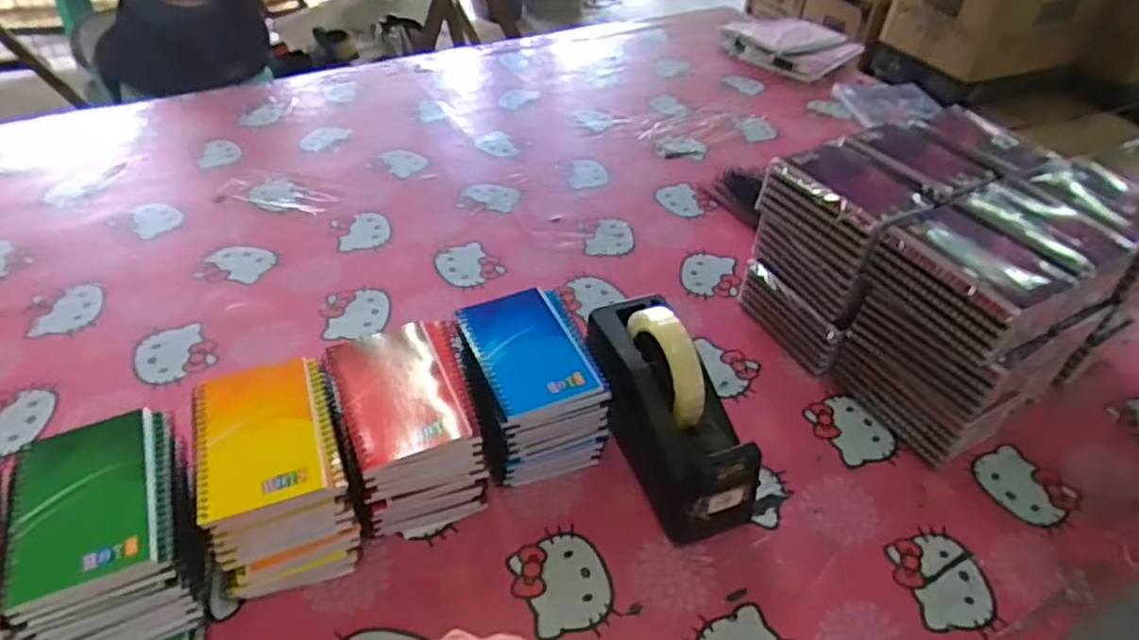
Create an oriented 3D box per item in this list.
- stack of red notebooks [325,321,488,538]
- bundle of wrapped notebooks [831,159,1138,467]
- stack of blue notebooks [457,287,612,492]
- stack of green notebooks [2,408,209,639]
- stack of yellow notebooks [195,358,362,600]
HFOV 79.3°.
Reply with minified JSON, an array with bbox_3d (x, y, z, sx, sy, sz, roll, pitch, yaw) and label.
[{"bbox_3d":[-0.133,0.089,0.575,0.100,0.107,0.132,-12,46,-17],"label":"stack of red notebooks"},{"bbox_3d":[0.414,-0.025,0.660,0.270,0.182,0.150,-21,49,-25],"label":"bundle of wrapped notebooks"},{"bbox_3d":[-0.038,0.060,0.616,0.111,0.107,0.136,-10,46,-15],"label":"stack of blue notebooks"},{"bbox_3d":[-0.320,0.158,0.491,0.098,0.109,0.141,-11,46,-17],"label":"stack of green notebooks"},{"bbox_3d":[-0.227,0.121,0.535,0.101,0.109,0.142,-13,46,-18],"label":"stack of yellow notebooks"}]

